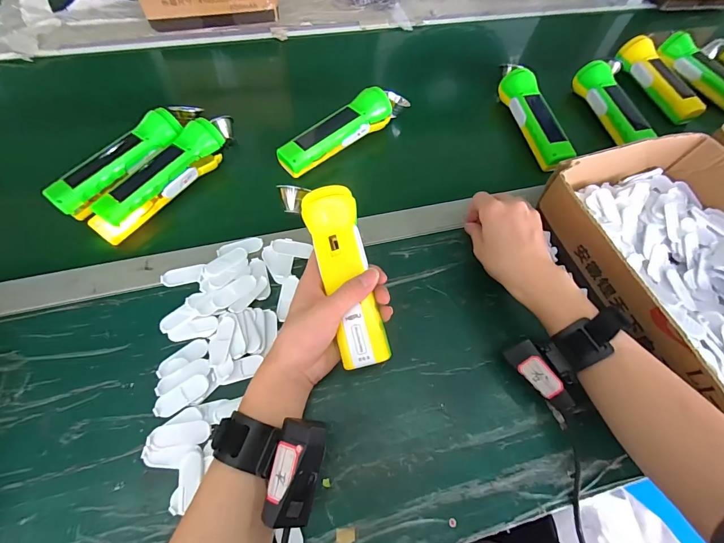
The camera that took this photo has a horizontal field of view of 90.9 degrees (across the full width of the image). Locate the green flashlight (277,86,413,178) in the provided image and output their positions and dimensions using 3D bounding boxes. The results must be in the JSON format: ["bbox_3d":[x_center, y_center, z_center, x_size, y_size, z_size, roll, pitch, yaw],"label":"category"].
[{"bbox_3d":[-0.018,-0.200,0.480,0.215,0.046,0.043,-37,70,-19],"label":"green flashlight"}]

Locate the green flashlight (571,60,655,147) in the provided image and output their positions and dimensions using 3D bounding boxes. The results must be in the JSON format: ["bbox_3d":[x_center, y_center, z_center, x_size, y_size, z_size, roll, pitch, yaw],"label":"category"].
[{"bbox_3d":[0.383,-0.260,0.547,0.046,0.039,0.171,-11,63,-8],"label":"green flashlight"}]

